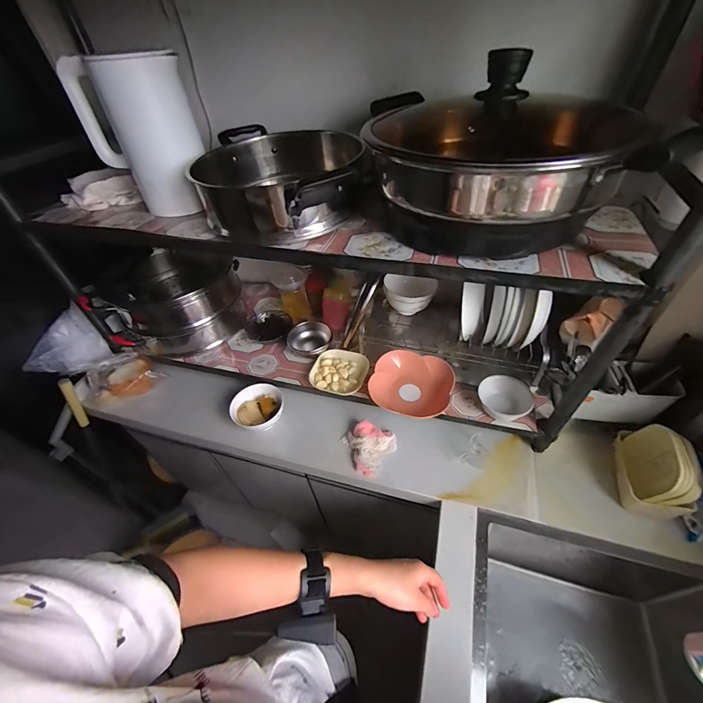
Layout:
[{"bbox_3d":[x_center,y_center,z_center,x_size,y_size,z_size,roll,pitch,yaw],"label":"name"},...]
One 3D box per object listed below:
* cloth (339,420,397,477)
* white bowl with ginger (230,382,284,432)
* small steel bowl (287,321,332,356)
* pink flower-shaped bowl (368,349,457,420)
[{"bbox_3d":[0.035,0.223,0.781,0.116,0.051,0.114,28,56,28],"label":"cloth"},{"bbox_3d":[-0.232,0.150,0.838,0.124,0.062,0.144,-22,49,-14],"label":"white bowl with ginger"},{"bbox_3d":[-0.112,-0.030,0.898,0.121,0.056,0.097,32,58,30],"label":"small steel bowl"},{"bbox_3d":[0.139,0.081,0.772,0.177,0.057,0.169,-3,47,3],"label":"pink flower-shaped bowl"}]

